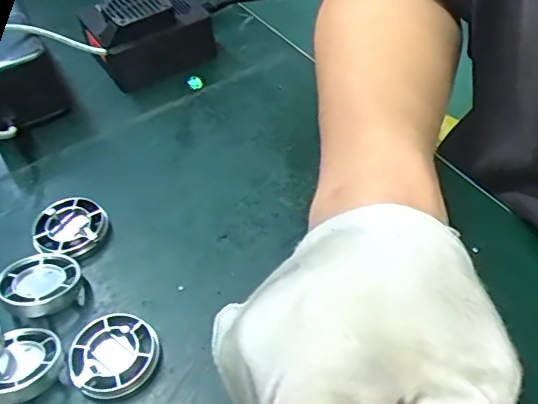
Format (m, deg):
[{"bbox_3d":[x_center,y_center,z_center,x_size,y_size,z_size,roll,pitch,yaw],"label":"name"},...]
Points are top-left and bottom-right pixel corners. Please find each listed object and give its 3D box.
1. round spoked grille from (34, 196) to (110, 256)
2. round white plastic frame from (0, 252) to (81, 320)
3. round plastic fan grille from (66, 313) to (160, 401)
[{"bbox_3d":[-0.104,0.013,0.296,0.035,0.010,0.037,-3,49,4],"label":"round spoked grille"},{"bbox_3d":[-0.107,0.040,0.271,0.039,0.013,0.035,26,51,28],"label":"round white plastic frame"},{"bbox_3d":[-0.068,0.067,0.247,0.035,0.009,0.037,27,57,26],"label":"round plastic fan grille"}]

